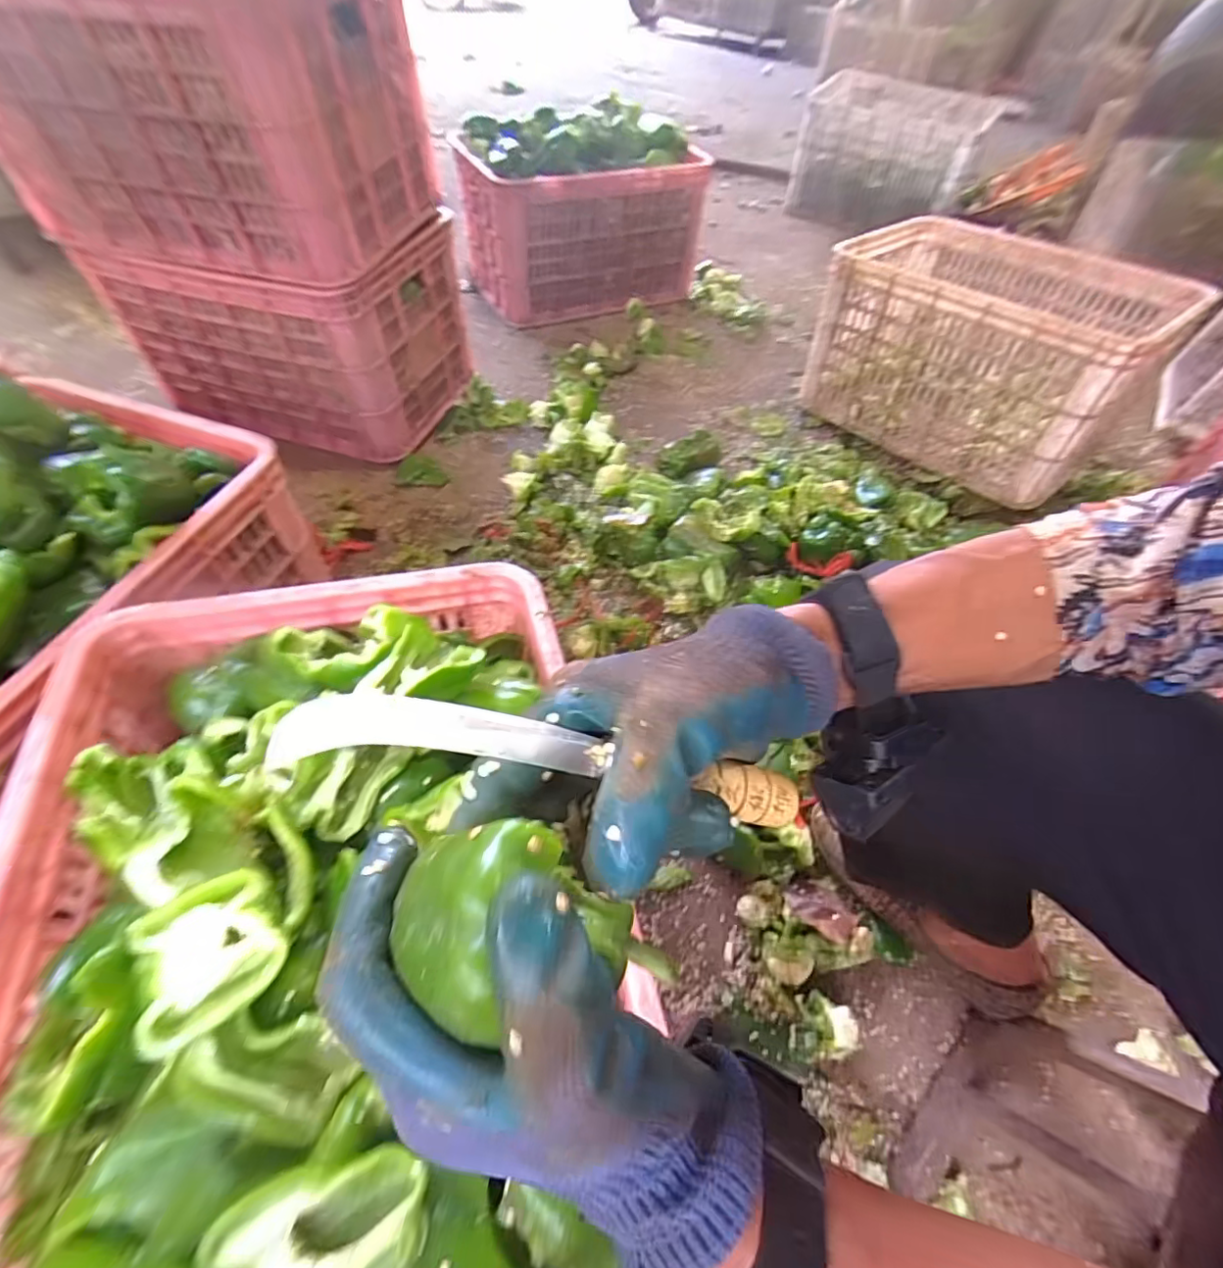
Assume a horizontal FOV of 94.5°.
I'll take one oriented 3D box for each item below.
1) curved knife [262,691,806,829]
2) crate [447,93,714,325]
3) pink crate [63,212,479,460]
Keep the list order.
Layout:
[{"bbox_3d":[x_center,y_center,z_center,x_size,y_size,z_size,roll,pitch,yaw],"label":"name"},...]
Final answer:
[{"bbox_3d":[-0.013,0.049,0.214,0.201,0.017,0.023,15,51,-19],"label":"curved knife"},{"bbox_3d":[-0.054,-1.010,1.349,0.517,0.352,0.296,-24,59,-21],"label":"crate"},{"bbox_3d":[-0.551,-0.549,1.012,0.484,0.286,0.312,14,54,4],"label":"pink crate"}]

